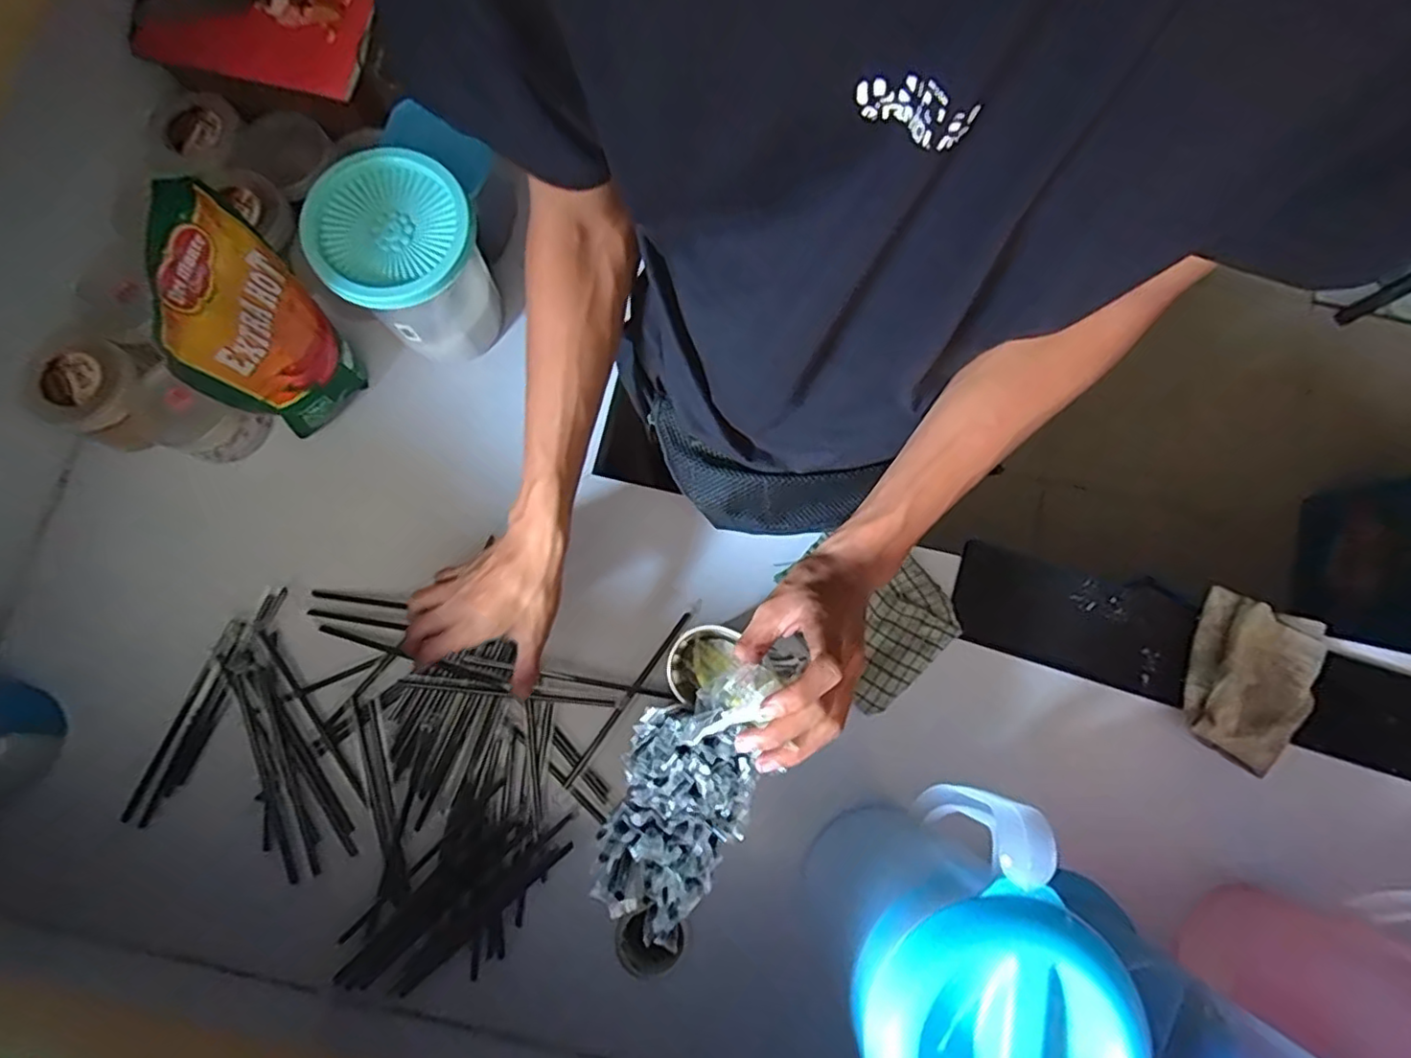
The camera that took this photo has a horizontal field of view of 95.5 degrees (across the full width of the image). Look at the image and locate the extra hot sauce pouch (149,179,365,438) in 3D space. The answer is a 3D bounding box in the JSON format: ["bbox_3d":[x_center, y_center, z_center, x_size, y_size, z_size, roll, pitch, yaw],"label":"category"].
[{"bbox_3d":[-0.363,-0.160,0.529,0.033,0.228,0.126,20,79,3],"label":"extra hot sauce pouch"}]

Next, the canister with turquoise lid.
[{"bbox_3d":[-0.259,-0.236,0.585,0.123,0.146,0.122,0,79,-1],"label":"canister with turquoise lid"}]

